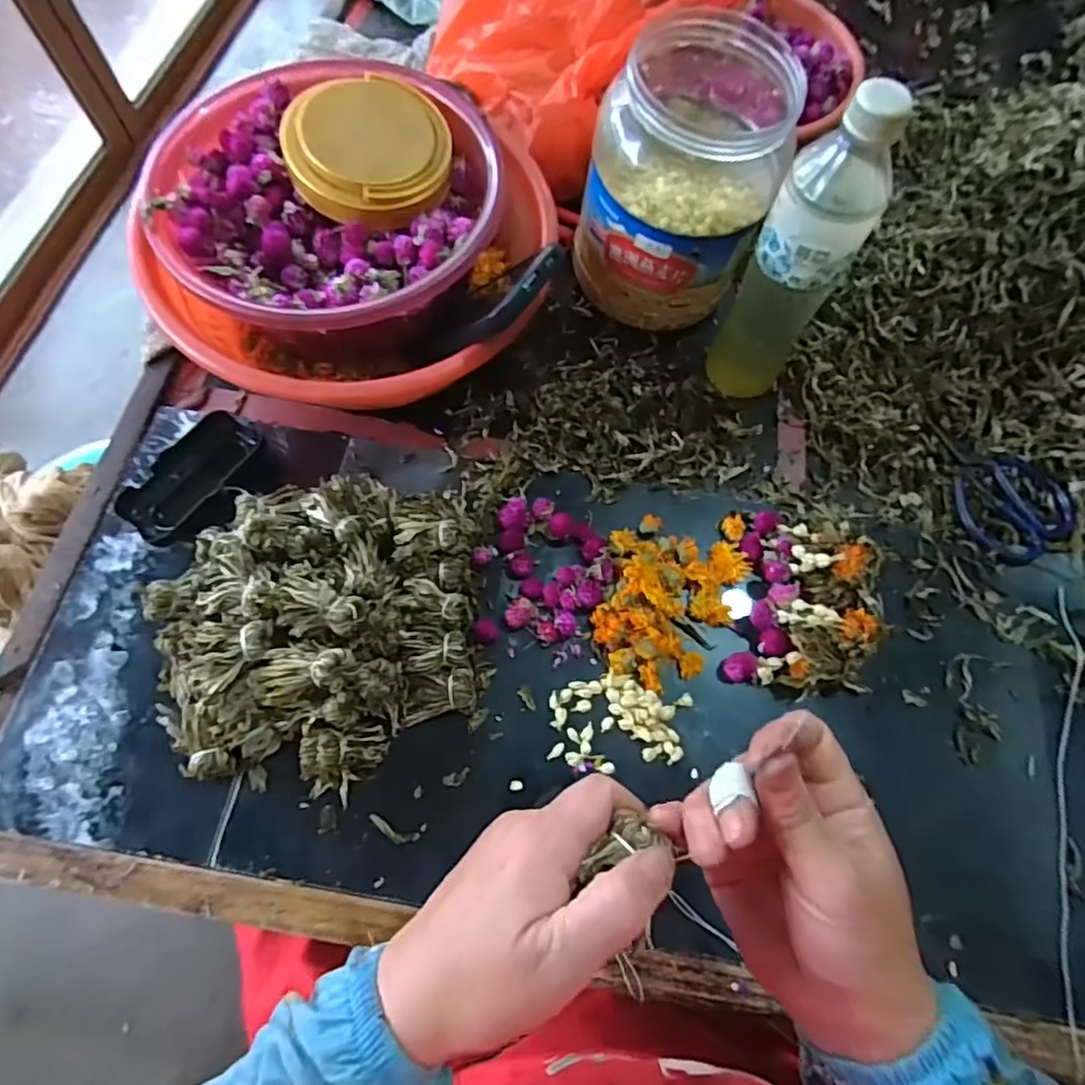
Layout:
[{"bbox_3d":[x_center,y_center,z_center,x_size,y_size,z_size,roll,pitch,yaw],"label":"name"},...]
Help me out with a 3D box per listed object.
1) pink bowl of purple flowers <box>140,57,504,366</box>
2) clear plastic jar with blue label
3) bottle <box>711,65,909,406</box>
[{"bbox_3d":[-0.153,-0.242,0.476,0.245,0.106,0.233,-16,69,-8],"label":"pink bowl of purple flowers"},{"bbox_3d":[0.106,-0.284,0.493,0.133,0.177,0.146,0,68,-1],"label":"clear plastic jar with blue label"},{"bbox_3d":[0.182,-0.199,0.436,0.063,0.224,0.078,29,70,10],"label":"bottle"}]

